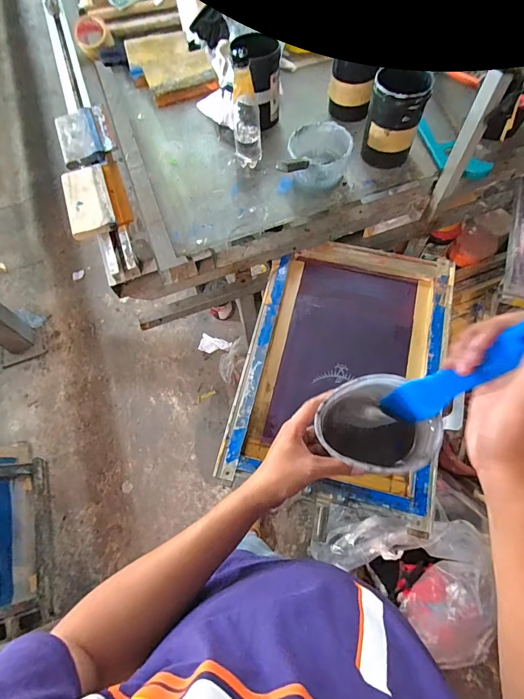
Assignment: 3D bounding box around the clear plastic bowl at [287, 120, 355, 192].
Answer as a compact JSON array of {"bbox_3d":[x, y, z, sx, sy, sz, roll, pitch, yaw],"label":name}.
[{"bbox_3d":[0.120,-0.404,0.780,0.119,0.076,0.125,-1,65,3],"label":"clear plastic bowl"}]

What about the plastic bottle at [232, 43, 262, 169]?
[{"bbox_3d":[-0.035,-0.481,0.753,0.057,0.212,0.063,-5,65,1],"label":"plastic bottle"}]

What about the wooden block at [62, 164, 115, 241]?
[{"bbox_3d":[-0.361,-0.309,0.777,0.088,0.037,0.170,-19,66,-6],"label":"wooden block"}]

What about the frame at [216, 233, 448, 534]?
[{"bbox_3d":[0.167,0.029,0.773,0.399,0.052,0.549,13,70,7],"label":"frame"}]

